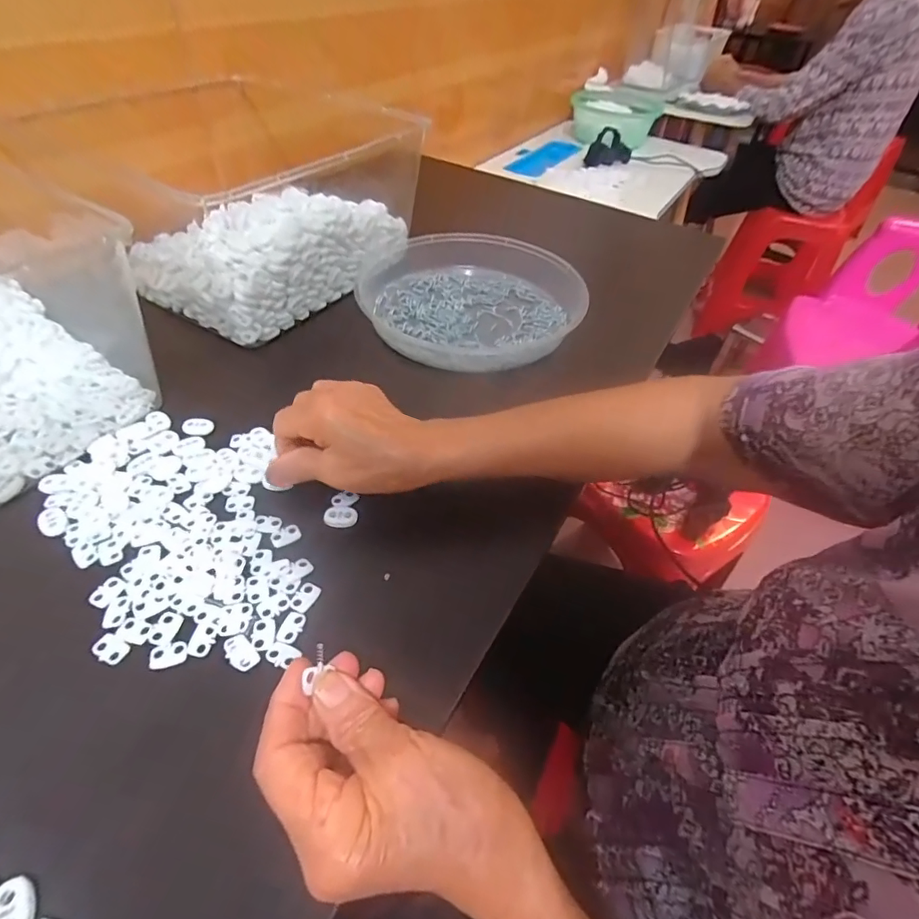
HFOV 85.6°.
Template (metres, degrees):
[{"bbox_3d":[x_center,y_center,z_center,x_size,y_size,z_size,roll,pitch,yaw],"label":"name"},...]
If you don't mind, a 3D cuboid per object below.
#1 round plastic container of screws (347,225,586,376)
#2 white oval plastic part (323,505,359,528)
[{"bbox_3d":[0.014,-0.176,0.528,0.221,0.049,0.222,3,47,-3],"label":"round plastic container of screws"},{"bbox_3d":[-0.082,0.039,0.344,0.022,0.007,0.015,0,47,-5],"label":"white oval plastic part"}]

